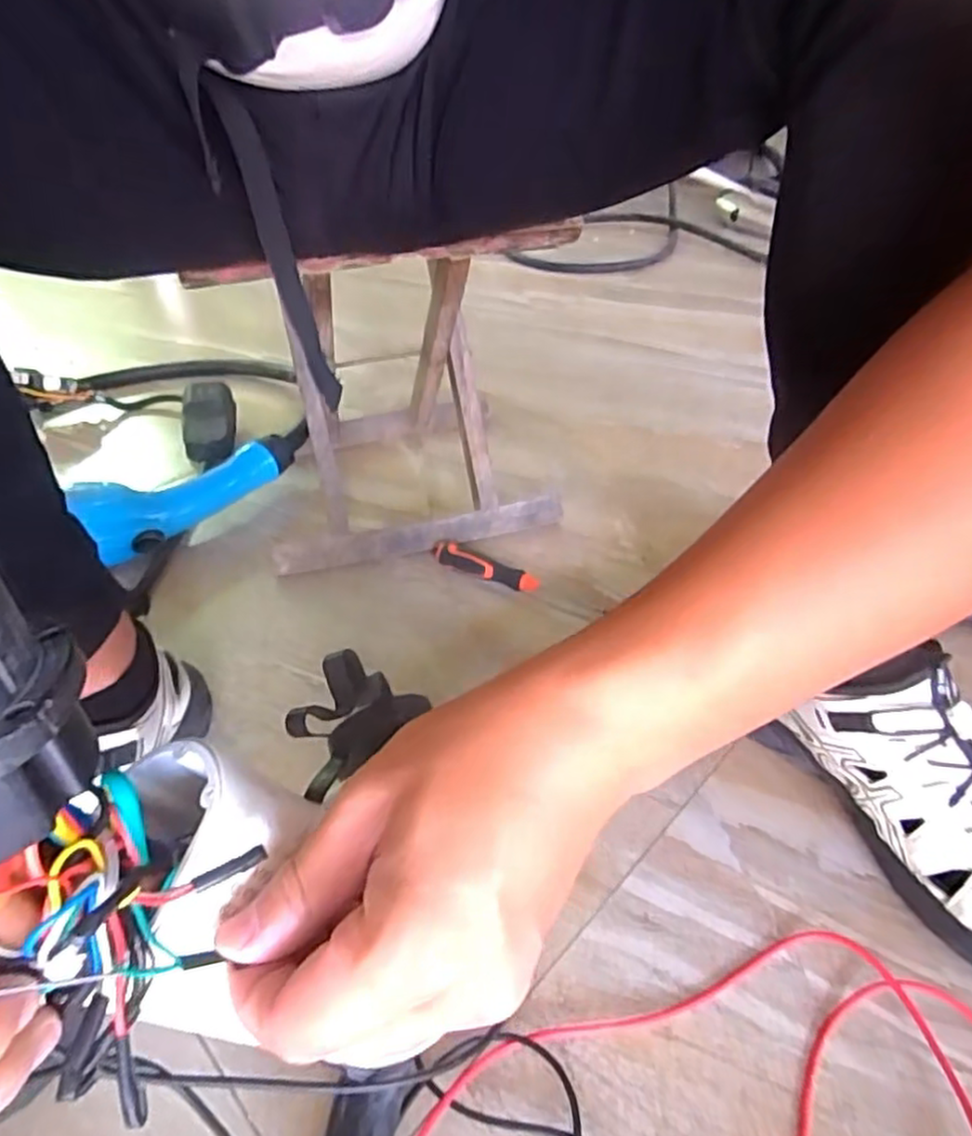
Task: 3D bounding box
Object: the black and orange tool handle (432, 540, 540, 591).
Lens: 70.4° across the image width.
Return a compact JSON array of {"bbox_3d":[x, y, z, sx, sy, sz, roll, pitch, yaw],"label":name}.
[{"bbox_3d":[-0.004,-0.001,0.606,0.102,0.025,0.022,18,45,22],"label":"black and orange tool handle"}]

